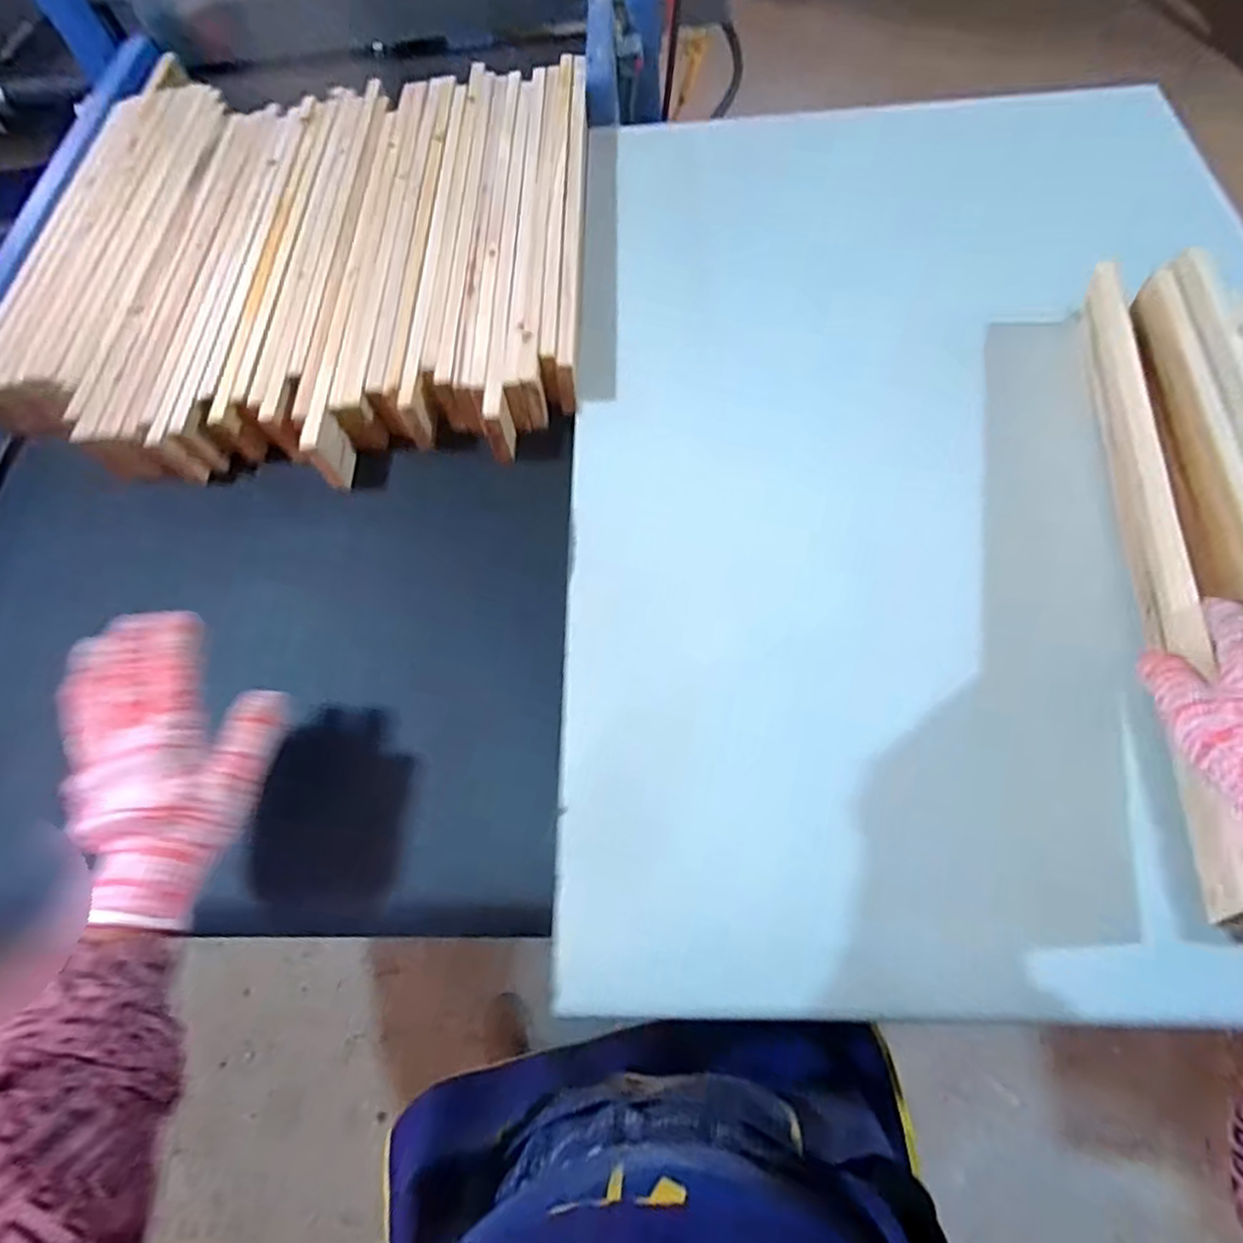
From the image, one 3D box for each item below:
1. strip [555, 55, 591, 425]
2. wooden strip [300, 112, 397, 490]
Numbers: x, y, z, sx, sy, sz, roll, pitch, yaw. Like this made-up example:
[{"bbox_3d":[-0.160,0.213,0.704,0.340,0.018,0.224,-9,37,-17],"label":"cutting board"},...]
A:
[{"bbox_3d":[-0.049,-0.426,0.682,0.019,0.055,0.477,-1,64,4],"label":"strip"},{"bbox_3d":[-0.265,-0.357,0.669,0.025,0.054,0.481,-2,64,4],"label":"wooden strip"}]

